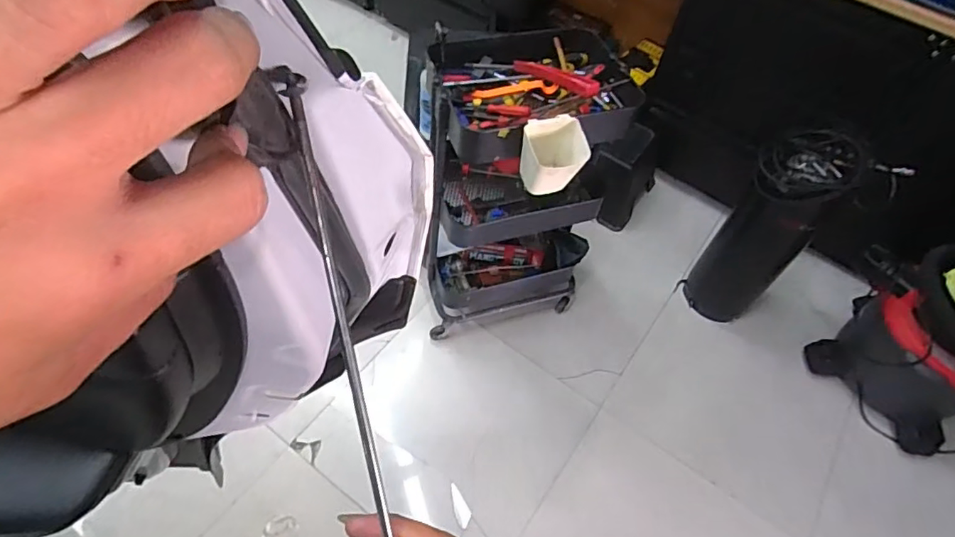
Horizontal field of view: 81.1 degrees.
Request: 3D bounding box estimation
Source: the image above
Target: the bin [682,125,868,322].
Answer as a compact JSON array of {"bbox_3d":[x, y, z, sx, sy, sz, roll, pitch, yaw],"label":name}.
[{"bbox_3d":[0.793,-0.094,1.571,0.215,0.622,0.182,41,61,21],"label":"bin"}]

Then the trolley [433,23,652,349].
[{"bbox_3d":[0.097,-0.179,1.452,0.448,0.709,0.414,-4,55,-8],"label":"trolley"}]

